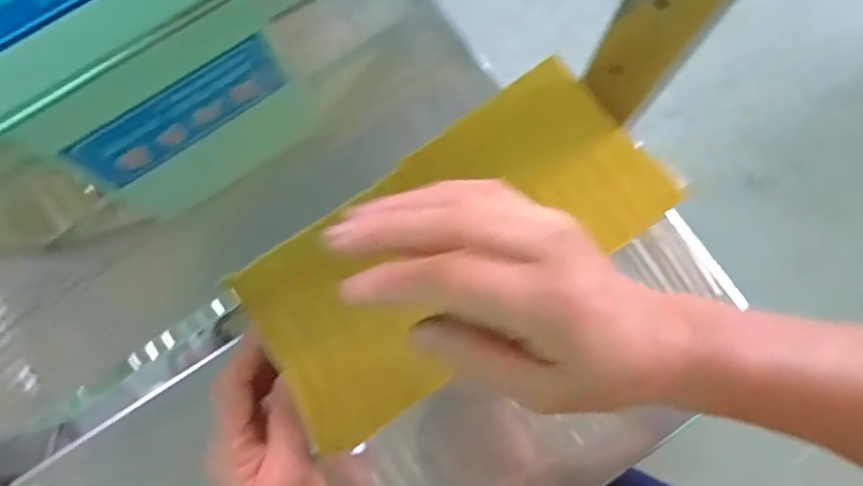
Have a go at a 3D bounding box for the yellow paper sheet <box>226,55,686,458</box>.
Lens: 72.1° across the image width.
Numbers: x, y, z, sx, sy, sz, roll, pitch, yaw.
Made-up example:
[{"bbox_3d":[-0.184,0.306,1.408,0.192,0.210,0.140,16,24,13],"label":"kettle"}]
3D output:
[{"bbox_3d":[0.015,-0.001,0.334,0.239,0.013,0.112,-35,80,-8],"label":"yellow paper sheet"}]

